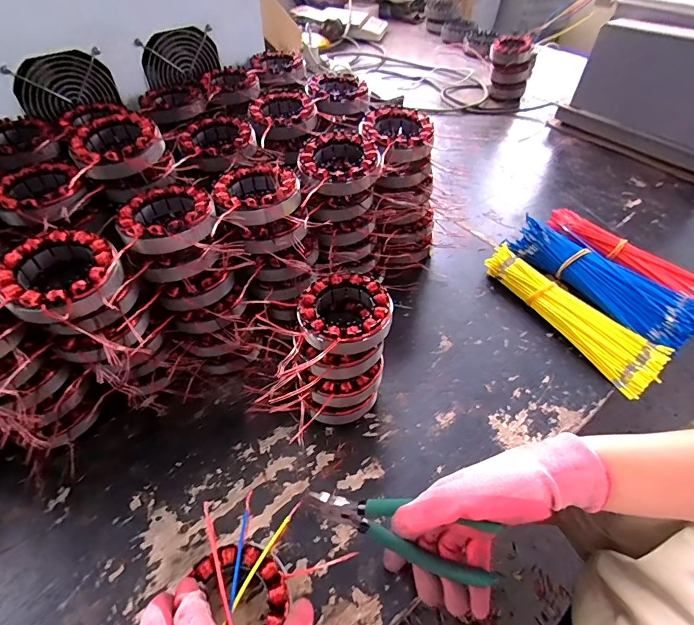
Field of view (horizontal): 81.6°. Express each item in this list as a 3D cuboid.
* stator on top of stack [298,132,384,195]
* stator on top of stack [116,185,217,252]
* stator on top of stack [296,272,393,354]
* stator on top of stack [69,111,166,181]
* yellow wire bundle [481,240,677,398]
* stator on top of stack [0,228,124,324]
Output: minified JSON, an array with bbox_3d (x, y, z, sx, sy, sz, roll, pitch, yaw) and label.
[{"bbox_3d":[-0.007,-0.164,0.441,0.088,0.027,0.084,-7,49,-8],"label":"stator on top of stack"},{"bbox_3d":[-0.168,-0.092,0.380,0.085,0.021,0.085,-7,49,-8],"label":"stator on top of stack"},{"bbox_3d":[-0.004,-0.002,0.383,0.087,0.025,0.089,-14,51,-14],"label":"stator on top of stack"},{"bbox_3d":[-0.238,-0.173,0.418,0.083,0.031,0.084,-30,56,-25],"label":"stator on top of stack"},{"bbox_3d":[0.283,-0.003,0.516,0.076,0.036,0.244,-23,53,-21],"label":"yellow wire bundle"},{"bbox_3d":[-0.236,-0.030,0.331,0.085,0.027,0.091,1,49,-1],"label":"stator on top of stack"}]

